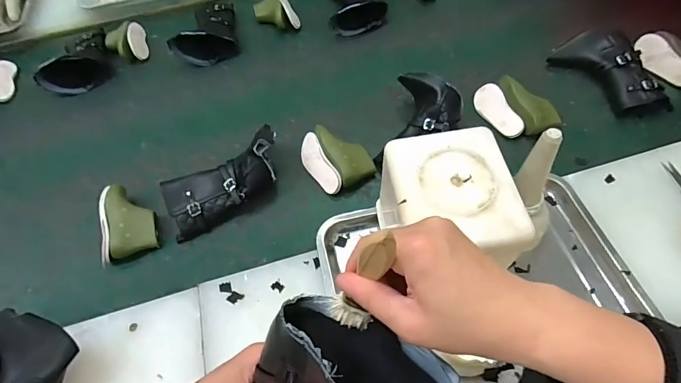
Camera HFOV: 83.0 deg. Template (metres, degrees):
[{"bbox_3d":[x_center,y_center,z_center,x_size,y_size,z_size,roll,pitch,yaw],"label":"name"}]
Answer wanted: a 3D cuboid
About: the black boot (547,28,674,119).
[{"bbox_3d":[0.533,-0.236,0.755,0.118,0.058,0.217,-20,56,-10],"label":"black boot"}]

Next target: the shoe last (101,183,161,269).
[{"bbox_3d":[-0.362,0.048,0.660,0.082,0.050,0.132,-15,56,-7],"label":"shoe last"}]

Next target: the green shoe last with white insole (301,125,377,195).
[{"bbox_3d":[-0.012,-0.065,0.699,0.104,0.048,0.139,-25,58,-14],"label":"green shoe last with white insole"}]

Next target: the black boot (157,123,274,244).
[{"bbox_3d":[-0.195,-0.020,0.657,0.227,0.090,0.107,-31,59,-17],"label":"black boot"}]

